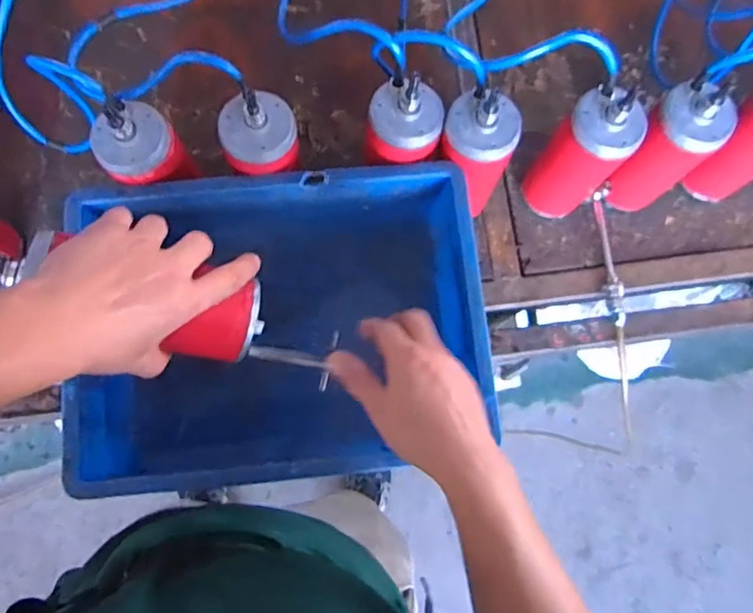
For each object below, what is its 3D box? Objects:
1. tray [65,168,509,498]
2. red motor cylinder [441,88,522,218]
[{"bbox_3d":[-0.080,0.019,0.610,0.364,0.147,0.287,-6,79,-2],"label":"tray"},{"bbox_3d":[0.103,-0.160,0.619,0.076,0.187,0.069,13,78,2],"label":"red motor cylinder"}]

